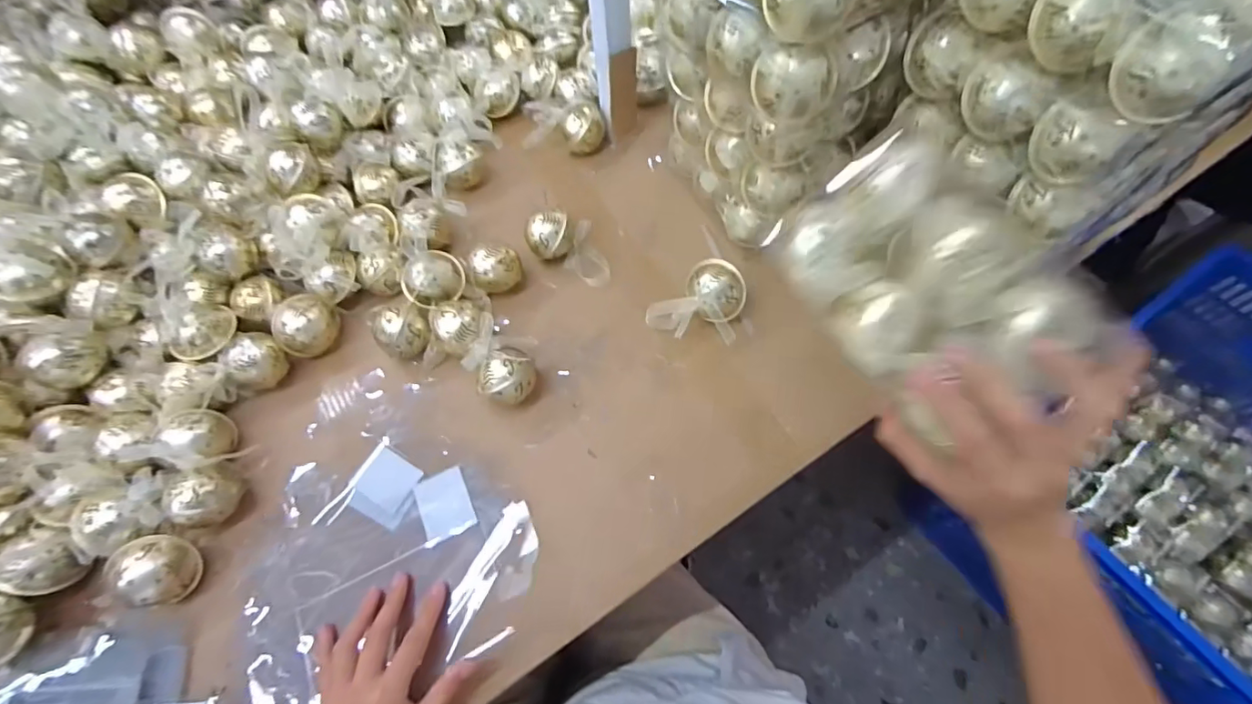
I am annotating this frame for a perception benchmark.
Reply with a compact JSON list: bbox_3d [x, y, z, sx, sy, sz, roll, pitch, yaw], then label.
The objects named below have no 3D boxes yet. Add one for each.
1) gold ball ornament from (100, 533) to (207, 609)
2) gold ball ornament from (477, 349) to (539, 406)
[{"bbox_3d":[-0.396,0.187,0.460,0.053,0.060,0.052,9,65,7],"label":"gold ball ornament"},{"bbox_3d":[-0.109,0.028,0.511,0.052,0.049,0.045,-42,69,-16],"label":"gold ball ornament"}]

